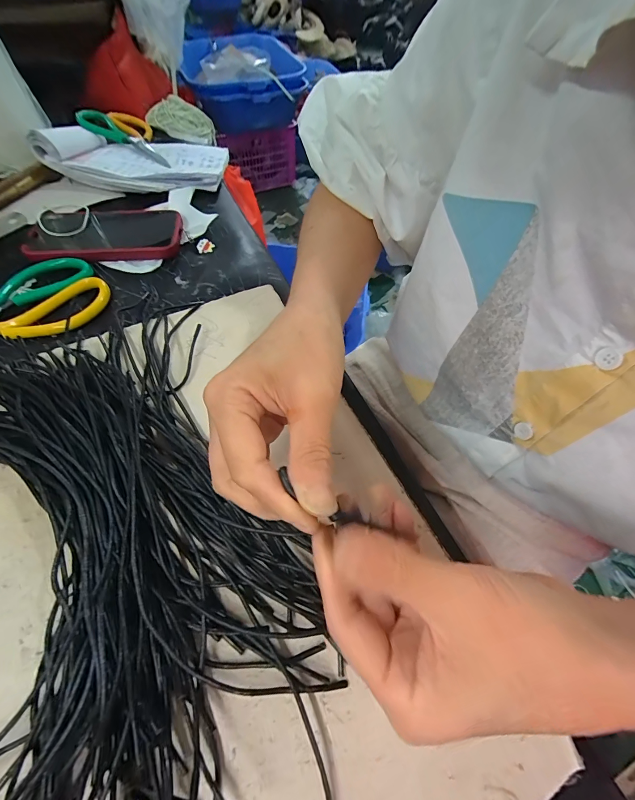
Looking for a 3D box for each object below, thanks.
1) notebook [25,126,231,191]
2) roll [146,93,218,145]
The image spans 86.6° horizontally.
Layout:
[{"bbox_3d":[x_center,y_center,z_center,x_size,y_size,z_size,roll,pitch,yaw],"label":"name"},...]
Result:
[{"bbox_3d":[-0.244,-0.351,0.468,0.210,0.051,0.146,2,58,-3],"label":"notebook"},{"bbox_3d":[-0.227,-0.458,0.558,0.102,0.058,0.068,-9,59,-10],"label":"roll"}]

